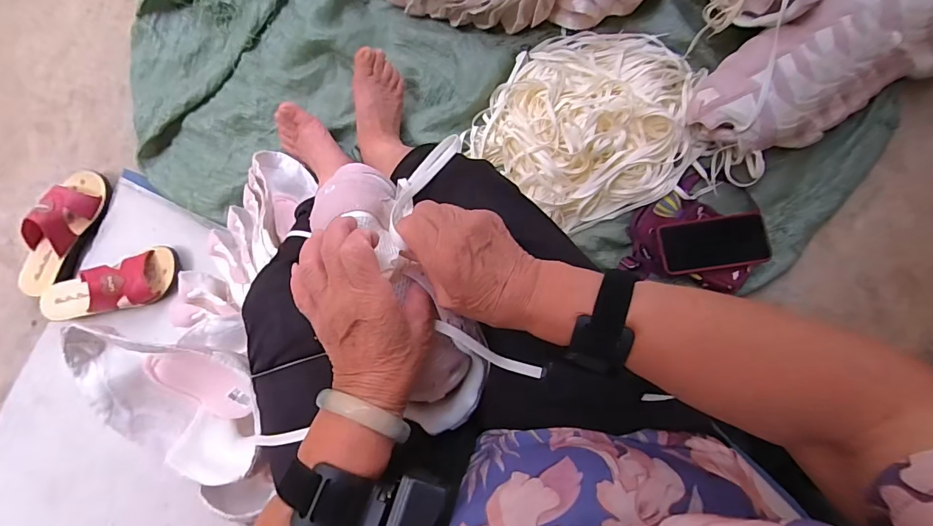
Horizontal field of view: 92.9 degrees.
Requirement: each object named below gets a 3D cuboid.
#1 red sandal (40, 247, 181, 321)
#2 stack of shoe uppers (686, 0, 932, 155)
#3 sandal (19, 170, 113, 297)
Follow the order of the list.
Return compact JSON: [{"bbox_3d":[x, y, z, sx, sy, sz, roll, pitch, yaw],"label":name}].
[{"bbox_3d":[-0.598,0.043,0.740,0.224,0.090,0.083,-19,88,-1],"label":"red sandal"},{"bbox_3d":[0.578,-0.314,0.668,0.484,0.132,0.186,-31,88,-2],"label":"stack of shoe uppers"},{"bbox_3d":[-0.699,-0.053,0.760,0.081,0.077,0.226,22,87,1],"label":"sandal"}]

